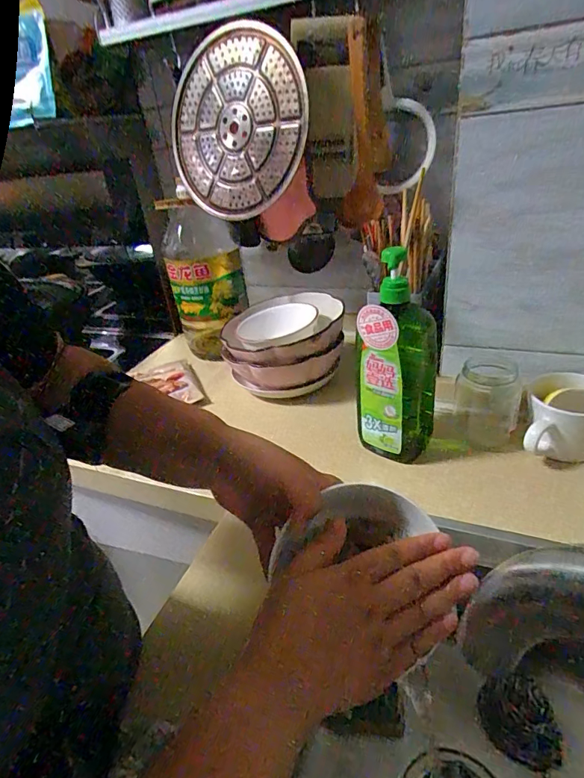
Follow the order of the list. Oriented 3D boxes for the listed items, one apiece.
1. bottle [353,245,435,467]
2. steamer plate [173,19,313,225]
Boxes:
[{"bbox_3d":[0.135,-0.034,0.573,0.081,0.278,0.073,16,38,33],"label":"bottle"},{"bbox_3d":[-0.098,-0.404,0.700,0.264,0.242,0.031,4,17,33],"label":"steamer plate"}]

